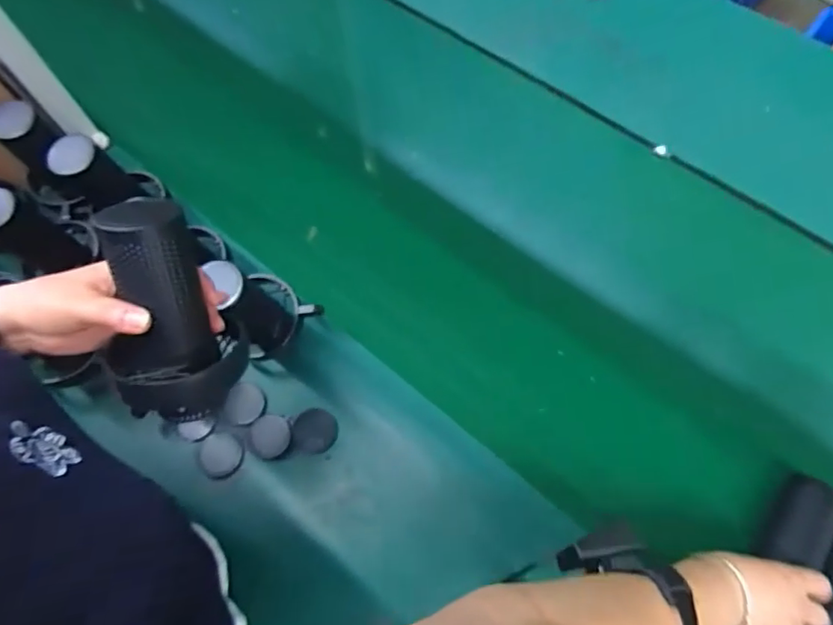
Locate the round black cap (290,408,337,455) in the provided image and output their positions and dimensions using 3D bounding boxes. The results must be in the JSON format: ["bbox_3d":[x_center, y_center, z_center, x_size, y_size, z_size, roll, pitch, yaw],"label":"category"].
[{"bbox_3d":[-0.119,0.139,0.625,0.051,0.004,0.051,-1,65,2],"label":"round black cap"}]

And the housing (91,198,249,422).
[{"bbox_3d":[-0.177,-0.002,0.383,0.080,0.159,0.072,-1,29,2],"label":"housing"}]

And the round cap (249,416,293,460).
[{"bbox_3d":[-0.169,0.144,0.616,0.048,0.004,0.047,-1,65,2],"label":"round cap"}]

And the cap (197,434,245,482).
[{"bbox_3d":[-0.226,0.166,0.615,0.055,0.009,0.050,-3,65,1],"label":"cap"}]

